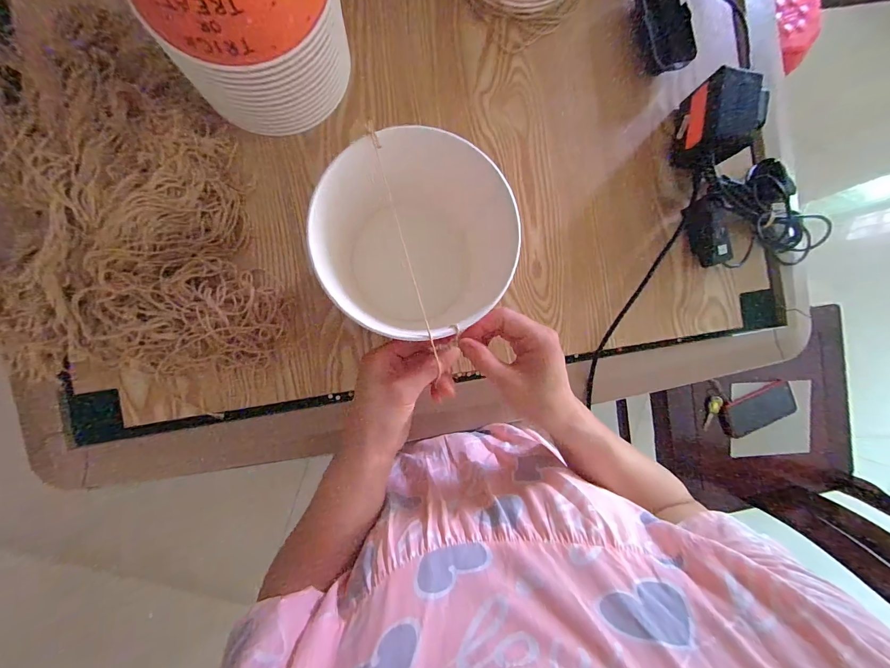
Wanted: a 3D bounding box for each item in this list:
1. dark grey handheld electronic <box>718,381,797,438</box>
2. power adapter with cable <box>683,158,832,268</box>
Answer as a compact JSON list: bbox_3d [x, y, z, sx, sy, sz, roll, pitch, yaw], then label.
[{"bbox_3d":[0.694,0.167,0.836,0.167,0.008,0.088,-27,98,3],"label":"dark grey handheld electronic"},{"bbox_3d":[0.379,-0.140,0.440,0.188,0.048,0.114,-6,90,-6],"label":"power adapter with cable"}]

